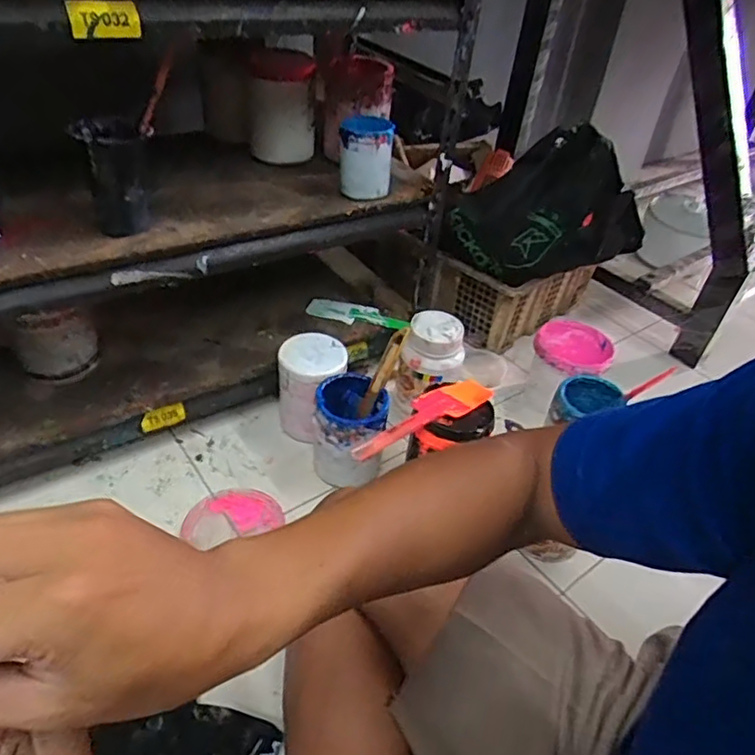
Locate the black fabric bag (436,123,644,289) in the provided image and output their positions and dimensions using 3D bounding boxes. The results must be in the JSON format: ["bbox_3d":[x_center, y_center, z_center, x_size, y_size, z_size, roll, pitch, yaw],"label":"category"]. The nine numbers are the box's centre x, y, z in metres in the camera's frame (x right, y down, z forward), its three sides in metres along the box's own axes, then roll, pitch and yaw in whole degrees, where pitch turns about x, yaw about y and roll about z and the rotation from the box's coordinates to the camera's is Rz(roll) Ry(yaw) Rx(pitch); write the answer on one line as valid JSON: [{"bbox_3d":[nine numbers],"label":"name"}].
[{"bbox_3d":[0.281,-0.276,0.976,0.331,0.228,0.095,13,41,8],"label":"black fabric bag"}]

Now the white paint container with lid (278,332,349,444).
[{"bbox_3d":[-0.099,0.016,0.905,0.100,0.137,0.104,4,40,-3],"label":"white paint container with lid"}]

